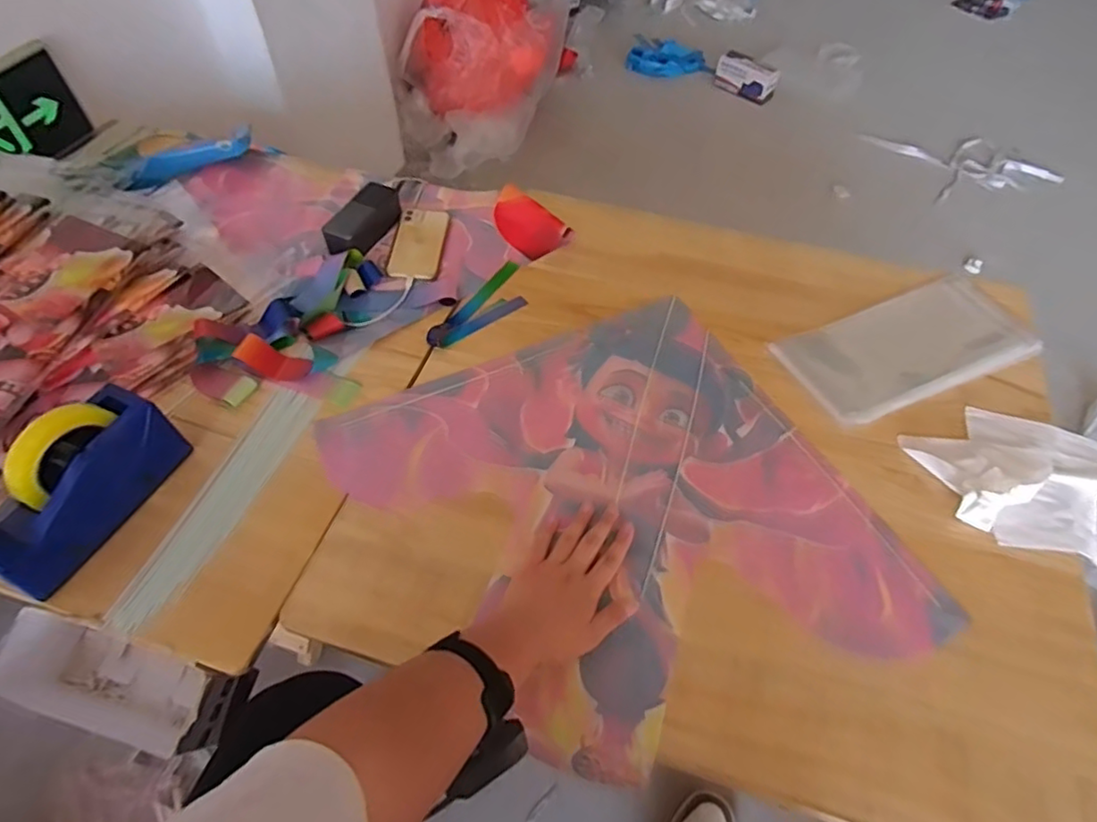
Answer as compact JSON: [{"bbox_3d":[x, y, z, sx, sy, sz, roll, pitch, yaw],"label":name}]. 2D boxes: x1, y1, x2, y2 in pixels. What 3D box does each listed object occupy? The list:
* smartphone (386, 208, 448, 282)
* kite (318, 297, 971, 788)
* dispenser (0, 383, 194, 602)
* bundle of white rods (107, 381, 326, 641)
[{"bbox_3d":[-0.199,-0.259,0.965,0.077,0.004,0.158,8,57,-4],"label":"smartphone"},{"bbox_3d":[0.069,0.114,0.690,0.502,0.024,0.486,-21,58,-15],"label":"kite"},{"bbox_3d":[-0.486,0.077,0.642,0.062,0.137,0.205,20,57,13],"label":"dispenser"},{"bbox_3d":[-0.365,0.098,0.702,0.066,0.007,0.312,16,56,11],"label":"bundle of white rods"}]

